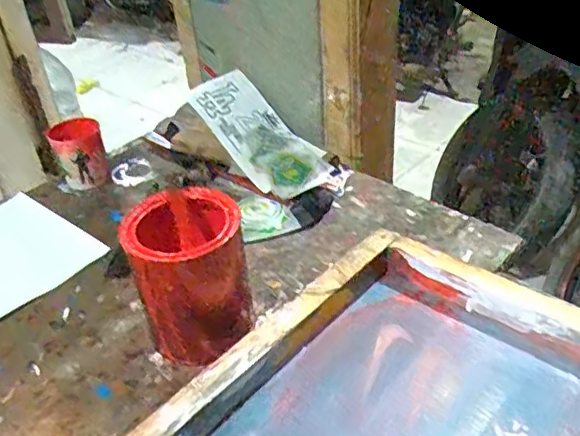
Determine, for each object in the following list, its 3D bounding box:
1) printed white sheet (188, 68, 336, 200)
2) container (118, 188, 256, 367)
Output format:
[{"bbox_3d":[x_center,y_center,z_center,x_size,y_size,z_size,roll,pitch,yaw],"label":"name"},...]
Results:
[{"bbox_3d":[-0.044,-0.126,0.873,0.120,0.055,0.254,-25,58,-26],"label":"printed white sheet"},{"bbox_3d":[-0.097,0.053,0.591,0.107,0.127,0.106,-9,36,-7],"label":"container"}]

